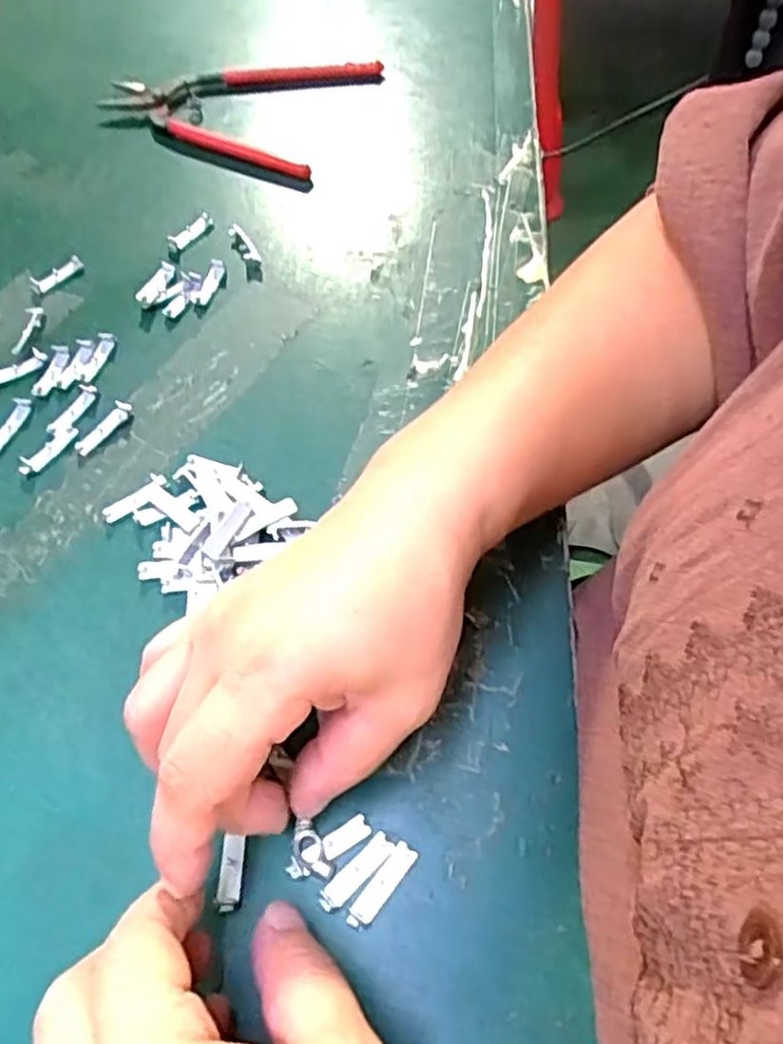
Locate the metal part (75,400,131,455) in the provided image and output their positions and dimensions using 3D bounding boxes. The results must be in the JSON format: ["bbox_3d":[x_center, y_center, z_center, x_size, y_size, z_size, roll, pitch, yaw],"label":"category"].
[{"bbox_3d":[-0.129,-0.042,0.337,0.008,0.005,0.030,29,66,18],"label":"metal part"}]

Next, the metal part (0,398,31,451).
[{"bbox_3d":[-0.175,-0.045,0.343,0.010,0.004,0.029,17,63,13],"label":"metal part"}]

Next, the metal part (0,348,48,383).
[{"bbox_3d":[-0.179,-0.074,0.359,0.028,0.004,0.011,-32,63,-14],"label":"metal part"}]

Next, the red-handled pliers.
[{"bbox_3d":[-0.095,-0.259,0.456,0.150,0.010,0.103,21,64,15],"label":"red-handled pliers"}]

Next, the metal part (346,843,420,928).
[{"bbox_3d":[-0.003,0.116,0.240,0.008,0.004,0.029,34,68,20],"label":"metal part"}]

